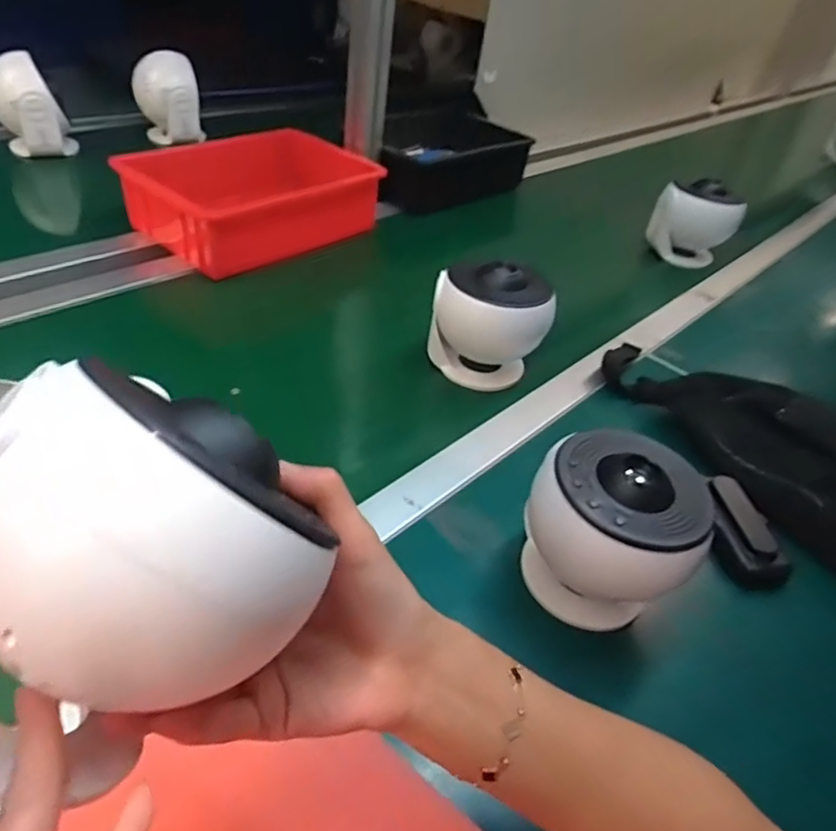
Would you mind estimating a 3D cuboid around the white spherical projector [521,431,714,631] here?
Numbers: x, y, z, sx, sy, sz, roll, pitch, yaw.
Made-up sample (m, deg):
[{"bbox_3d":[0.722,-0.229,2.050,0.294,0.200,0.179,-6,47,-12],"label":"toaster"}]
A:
[{"bbox_3d":[0.131,0.082,0.433,0.110,0.116,0.096,18,40,14],"label":"white spherical projector"}]

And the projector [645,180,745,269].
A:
[{"bbox_3d":[0.424,-0.293,0.966,0.094,0.113,0.090,-7,40,-16],"label":"projector"}]

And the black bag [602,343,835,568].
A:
[{"bbox_3d":[0.319,0.023,0.584,0.109,0.074,0.382,-16,44,-26],"label":"black bag"}]

